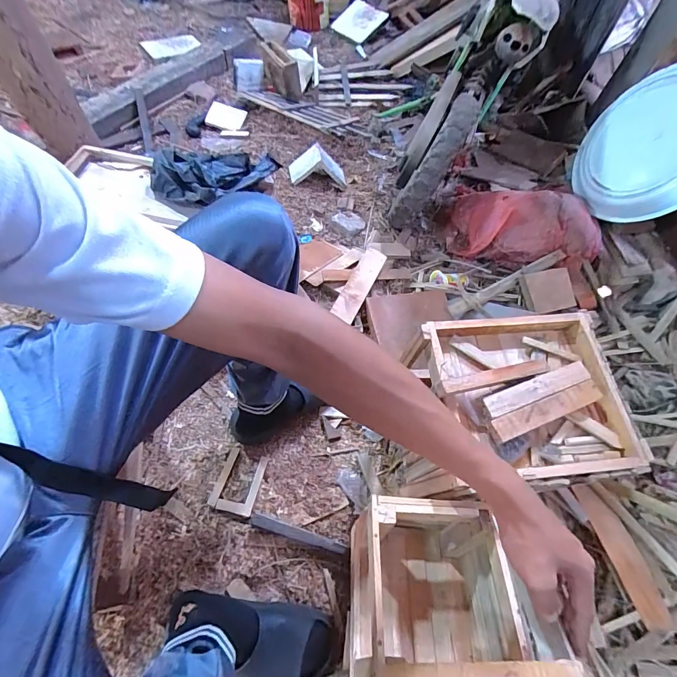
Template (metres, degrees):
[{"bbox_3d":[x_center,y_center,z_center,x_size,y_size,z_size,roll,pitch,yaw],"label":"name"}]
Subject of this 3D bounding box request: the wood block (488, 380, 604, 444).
[{"bbox_3d":[0.285,0.099,0.513,0.177,0.014,0.031,-18,62,-13],"label":"wood block"}]

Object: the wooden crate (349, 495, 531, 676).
[{"bbox_3d":[0.115,0.327,0.502,0.185,0.174,0.188,3,59,-1],"label":"wooden crate"}]

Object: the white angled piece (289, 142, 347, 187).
[{"bbox_3d":[-0.066,-0.537,1.165,0.174,0.082,0.072,-7,60,-7],"label":"white angled piece"}]

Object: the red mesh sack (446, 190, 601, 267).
[{"bbox_3d":[0.522,-0.305,1.034,0.404,0.133,0.198,14,60,5],"label":"red mesh sack"}]

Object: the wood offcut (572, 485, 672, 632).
[{"bbox_3d":[0.496,0.372,0.658,0.049,0.011,0.221,-14,50,3],"label":"wood offcut"}]

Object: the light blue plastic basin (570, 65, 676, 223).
[{"bbox_3d":[0.794,-0.493,0.946,0.079,0.375,0.361,12,46,-24],"label":"light blue plastic basin"}]

